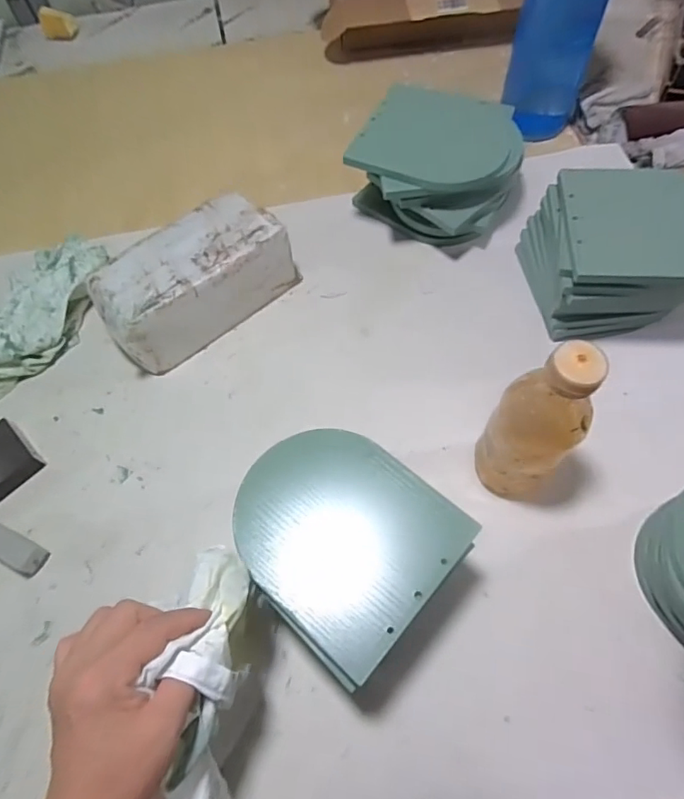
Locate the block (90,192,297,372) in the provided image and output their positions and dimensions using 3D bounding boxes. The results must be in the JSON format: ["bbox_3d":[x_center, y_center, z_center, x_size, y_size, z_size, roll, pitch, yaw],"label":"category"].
[{"bbox_3d":[-0.171,-0.138,0.618,0.221,0.100,0.101,-37,68,-14],"label":"block"}]

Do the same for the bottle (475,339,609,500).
[{"bbox_3d":[0.165,0.029,0.454,0.072,0.213,0.060,41,73,20],"label":"bottle"}]

